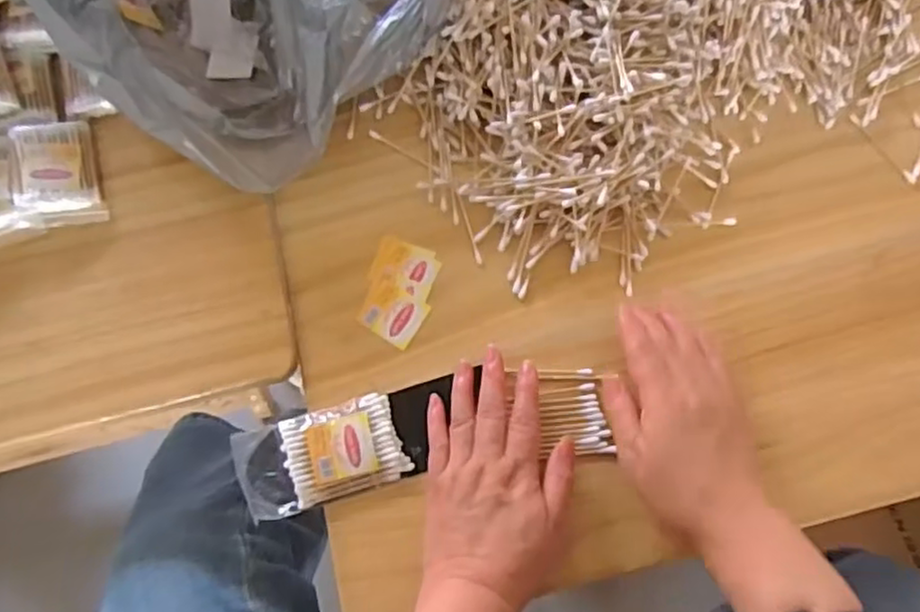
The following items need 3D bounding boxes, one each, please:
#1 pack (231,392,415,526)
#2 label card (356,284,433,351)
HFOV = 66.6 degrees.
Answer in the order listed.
[{"bbox_3d":[-0.097,0.103,0.482,0.111,0.013,0.062,-16,72,-4],"label":"pack"},{"bbox_3d":[-0.051,0.007,0.523,0.046,0.004,0.038,24,70,9],"label":"label card"}]

